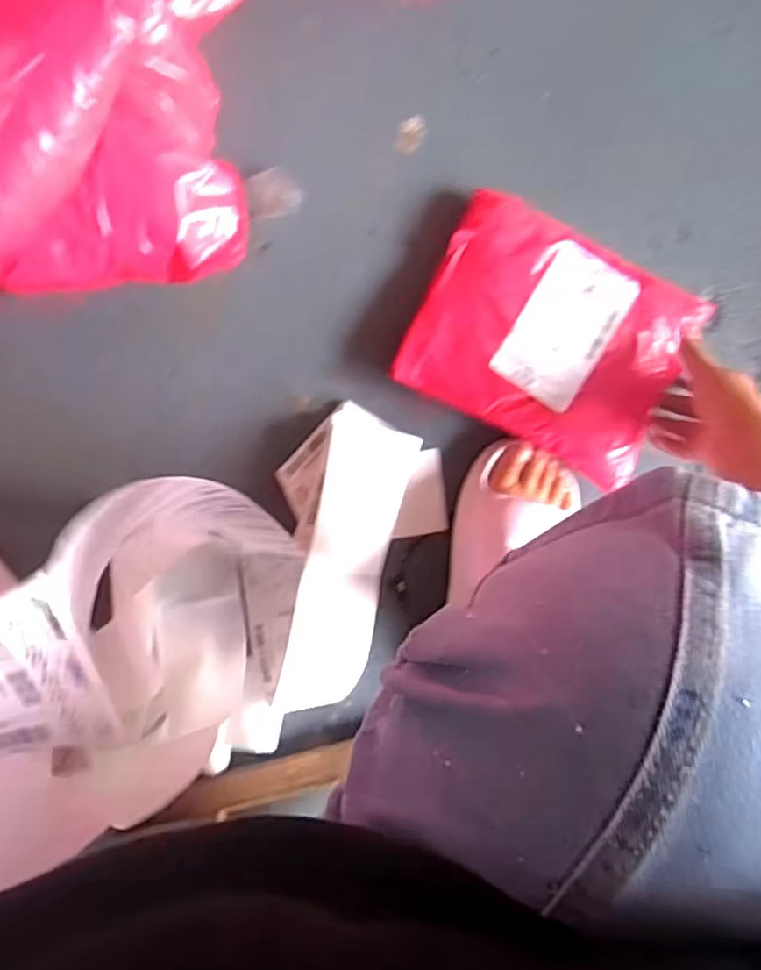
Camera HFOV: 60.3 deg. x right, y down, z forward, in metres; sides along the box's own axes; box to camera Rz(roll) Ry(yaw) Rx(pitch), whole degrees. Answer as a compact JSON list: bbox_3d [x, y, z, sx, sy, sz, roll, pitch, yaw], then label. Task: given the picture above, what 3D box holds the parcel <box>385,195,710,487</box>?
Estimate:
[{"bbox_3d":[0.152,-0.126,0.568,0.229,0.019,0.179,25,91,-7],"label":"parcel"}]

